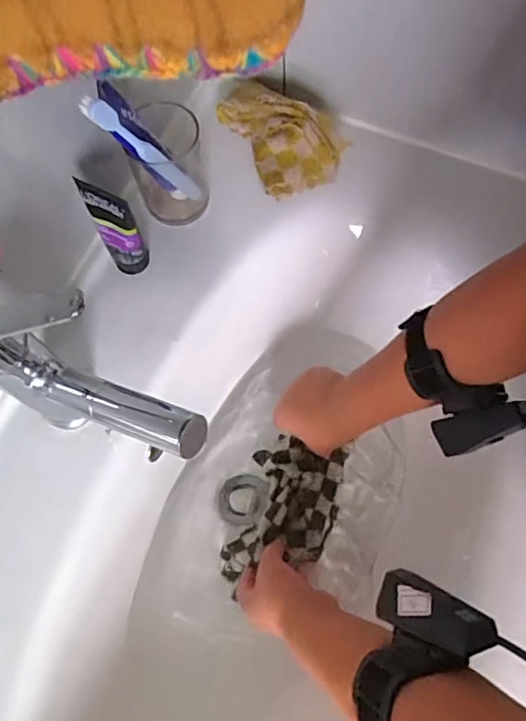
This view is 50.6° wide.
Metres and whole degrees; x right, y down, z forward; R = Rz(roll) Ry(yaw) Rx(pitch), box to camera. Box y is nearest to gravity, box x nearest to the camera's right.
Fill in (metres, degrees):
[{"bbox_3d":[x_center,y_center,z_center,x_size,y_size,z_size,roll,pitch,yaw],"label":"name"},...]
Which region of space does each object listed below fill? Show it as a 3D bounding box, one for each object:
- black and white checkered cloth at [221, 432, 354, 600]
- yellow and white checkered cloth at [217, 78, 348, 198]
[{"bbox_3d":[0.025,0.153,0.578,0.096,0.039,0.158,16,71,8],"label":"black and white checkered cloth"},{"bbox_3d":[0.021,-0.226,0.564,0.086,0.056,0.113,-32,72,-10],"label":"yellow and white checkered cloth"}]

